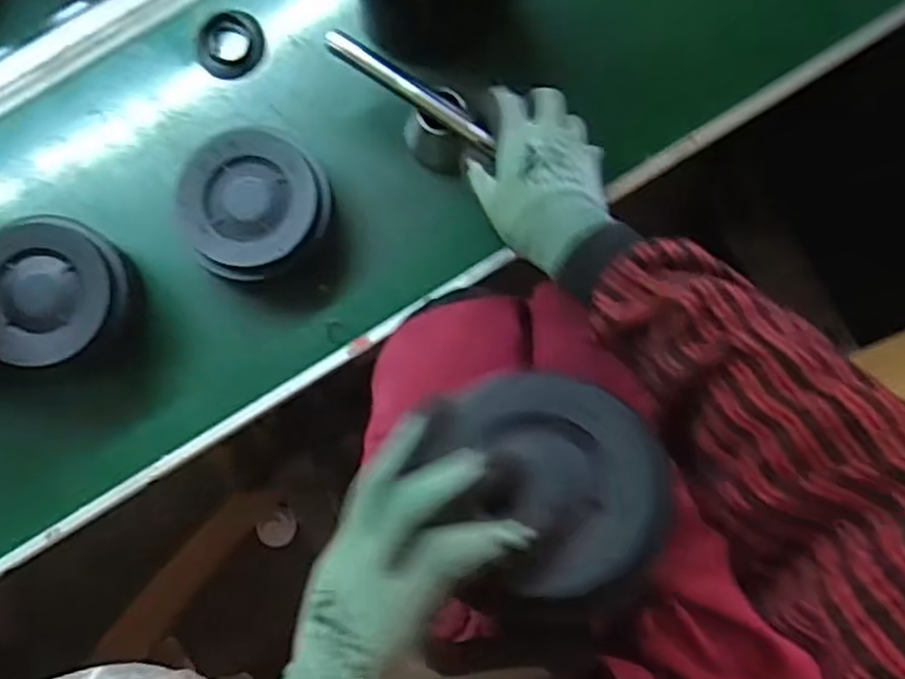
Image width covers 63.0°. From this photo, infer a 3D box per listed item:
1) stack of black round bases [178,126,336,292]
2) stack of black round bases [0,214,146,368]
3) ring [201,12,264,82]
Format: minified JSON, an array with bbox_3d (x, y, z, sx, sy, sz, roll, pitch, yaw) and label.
[{"bbox_3d":[-0.162,-0.104,0.618,0.120,0.052,0.120,22,87,2],"label":"stack of black round bases"},{"bbox_3d":[-0.321,-0.037,0.610,0.117,0.064,0.115,-3,86,0],"label":"stack of black round bases"},{"bbox_3d":[-0.191,-0.256,0.639,0.054,0.013,0.057,0,86,1],"label":"ring"}]

